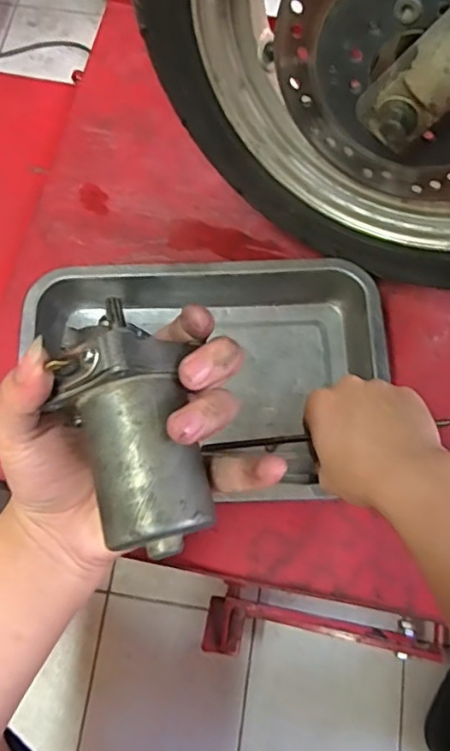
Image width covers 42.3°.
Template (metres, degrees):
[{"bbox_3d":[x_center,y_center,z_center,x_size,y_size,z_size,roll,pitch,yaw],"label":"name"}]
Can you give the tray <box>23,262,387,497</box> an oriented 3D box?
[{"bbox_3d":[-0.020,-0.007,0.513,0.310,0.051,0.195,-1,72,-1],"label":"tray"}]

